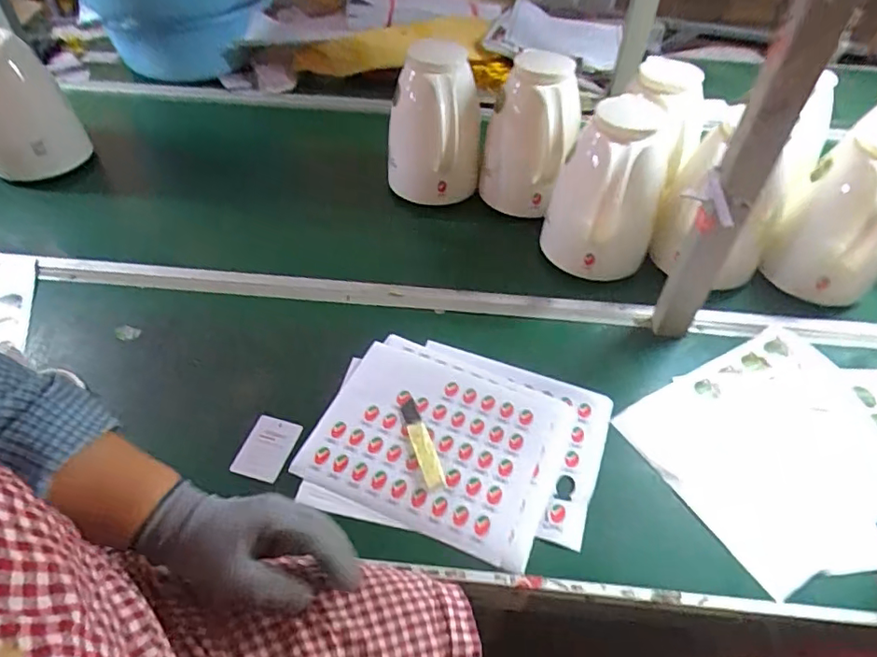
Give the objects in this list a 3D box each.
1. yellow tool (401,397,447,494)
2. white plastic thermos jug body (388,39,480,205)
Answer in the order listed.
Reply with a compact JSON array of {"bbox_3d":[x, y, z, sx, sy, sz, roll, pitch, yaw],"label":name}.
[{"bbox_3d":[-0.018,0.113,0.553,0.020,0.013,0.100,-15,55,-15],"label":"yellow tool"},{"bbox_3d":[-0.006,-0.257,0.708,0.124,0.185,0.114,7,48,4],"label":"white plastic thermos jug body"}]

